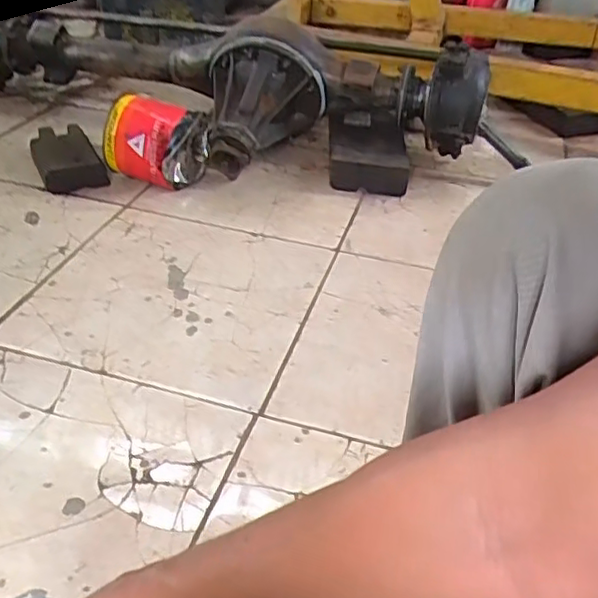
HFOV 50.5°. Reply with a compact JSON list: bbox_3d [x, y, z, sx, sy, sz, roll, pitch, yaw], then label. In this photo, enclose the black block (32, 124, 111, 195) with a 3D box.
[{"bbox_3d":[-0.443,-0.264,1.207,0.112,0.049,0.182,-16,42,-26],"label":"black block"}]

